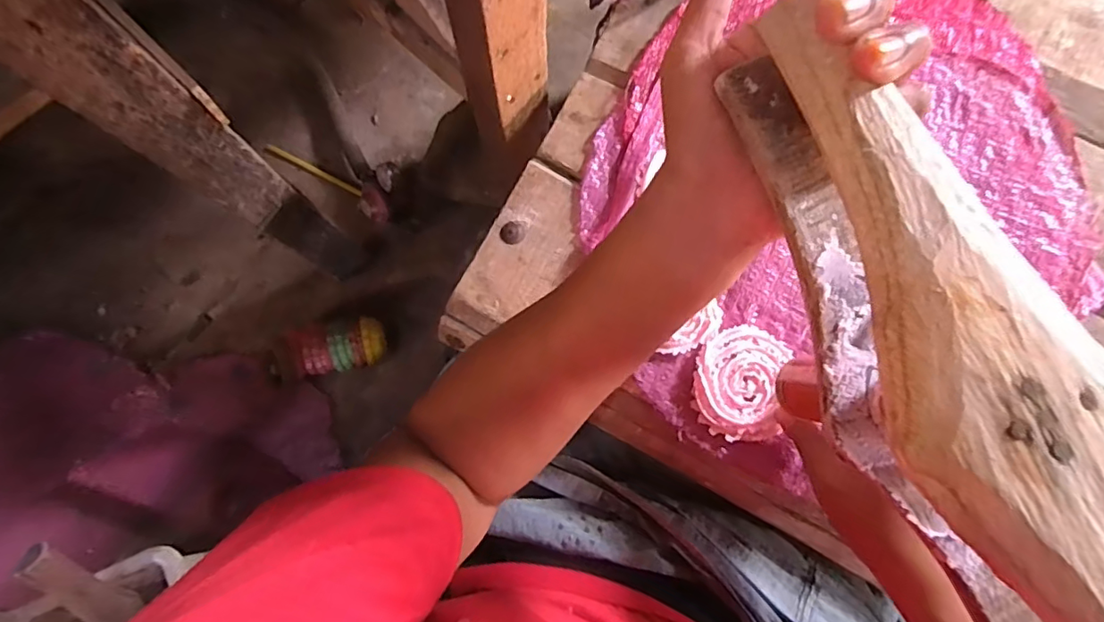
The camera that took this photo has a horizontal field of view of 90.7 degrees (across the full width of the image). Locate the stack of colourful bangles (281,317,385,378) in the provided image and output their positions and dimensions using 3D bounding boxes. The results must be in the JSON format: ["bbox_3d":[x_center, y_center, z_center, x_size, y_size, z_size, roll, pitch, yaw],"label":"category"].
[{"bbox_3d":[-0.267,0.045,0.688,0.114,0.073,0.062,-13,80,-3],"label":"stack of colourful bangles"}]

